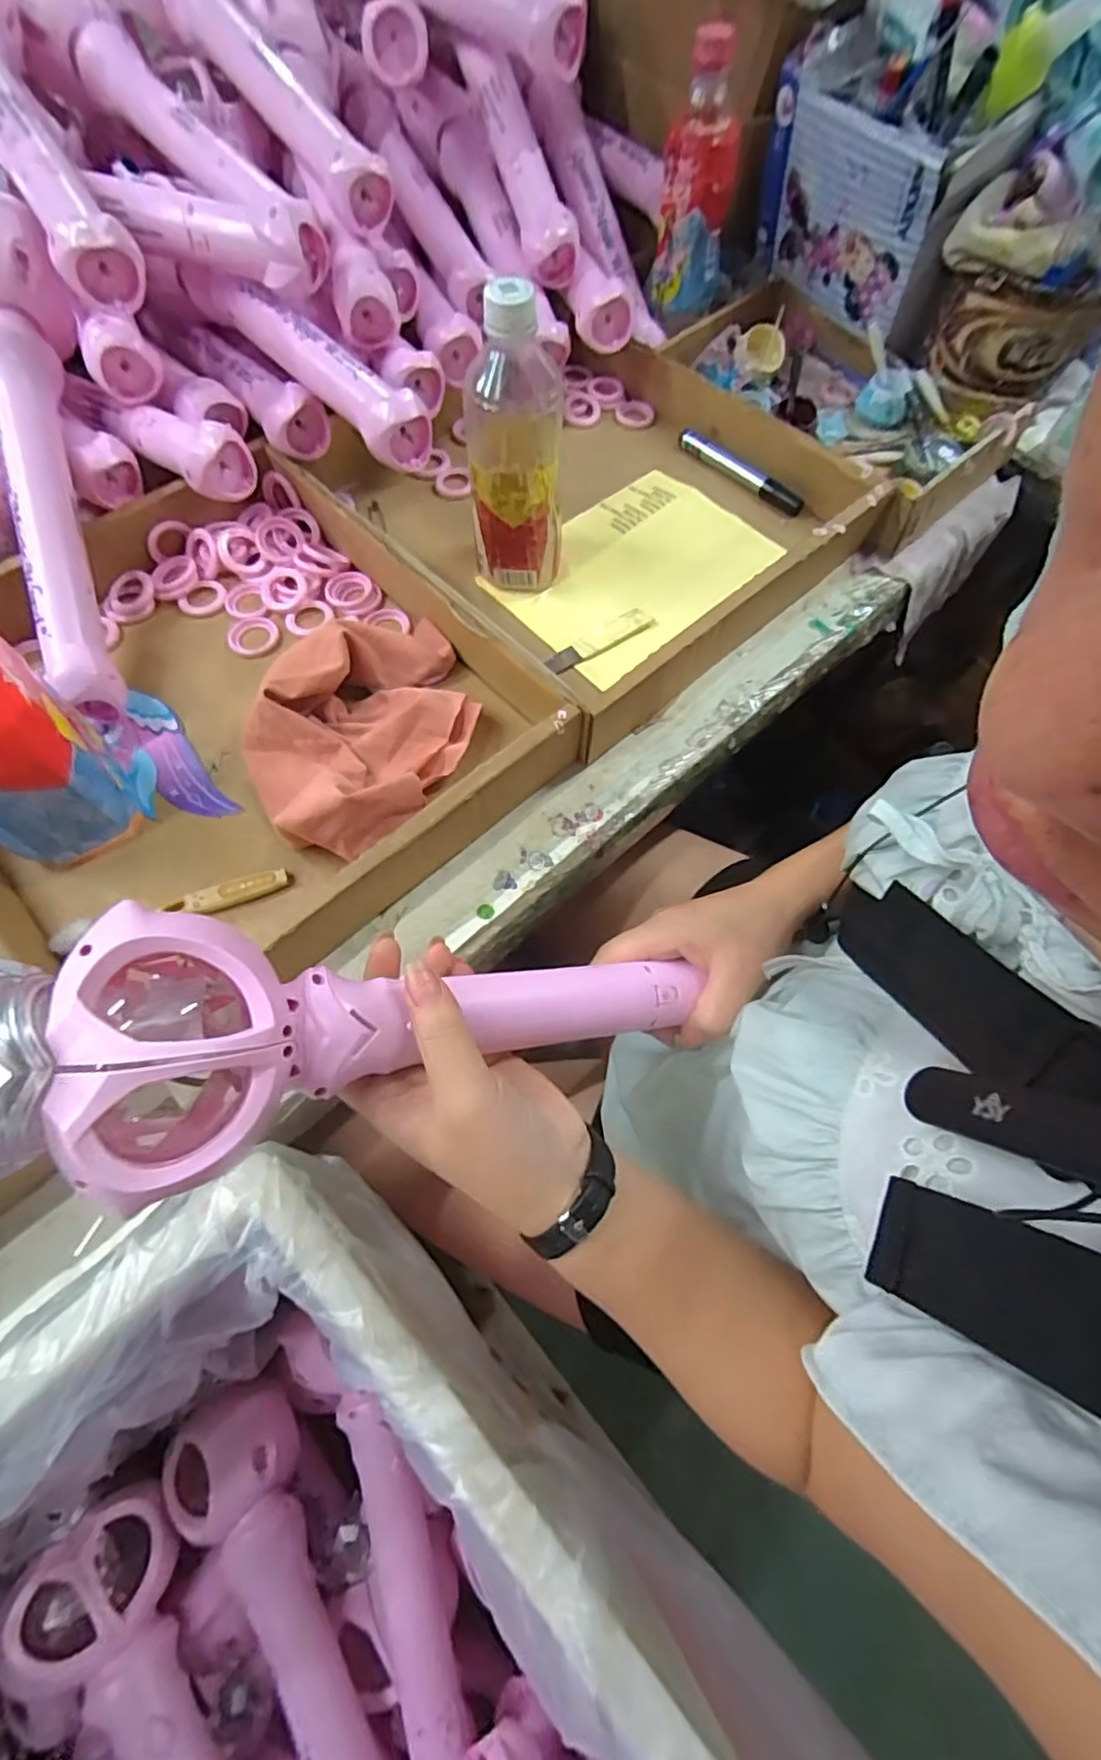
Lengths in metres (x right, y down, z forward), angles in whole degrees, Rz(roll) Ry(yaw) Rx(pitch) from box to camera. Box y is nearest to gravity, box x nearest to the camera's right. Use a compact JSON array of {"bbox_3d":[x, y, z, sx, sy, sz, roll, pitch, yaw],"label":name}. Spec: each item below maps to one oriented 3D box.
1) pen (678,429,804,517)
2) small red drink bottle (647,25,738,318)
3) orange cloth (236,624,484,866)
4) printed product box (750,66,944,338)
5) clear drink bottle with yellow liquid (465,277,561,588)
[{"bbox_3d":[0.169,-0.368,0.576,0.135,0.015,0.020,41,71,14],"label":"pen"},{"bbox_3d":[0.129,-0.598,0.553,0.064,0.165,0.050,14,67,4],"label":"small red drink bottle"},{"bbox_3d":[-0.121,-0.108,0.421,0.131,0.073,0.187,29,69,10],"label":"orange cloth"},{"bbox_3d":[0.256,-0.590,0.568,0.030,0.124,0.168,-38,73,-17],"label":"printed product box"},{"bbox_3d":[-0.024,-0.298,0.444,0.063,0.183,0.069,0,67,-2],"label":"clear drink bottle with yellow liquid"}]

